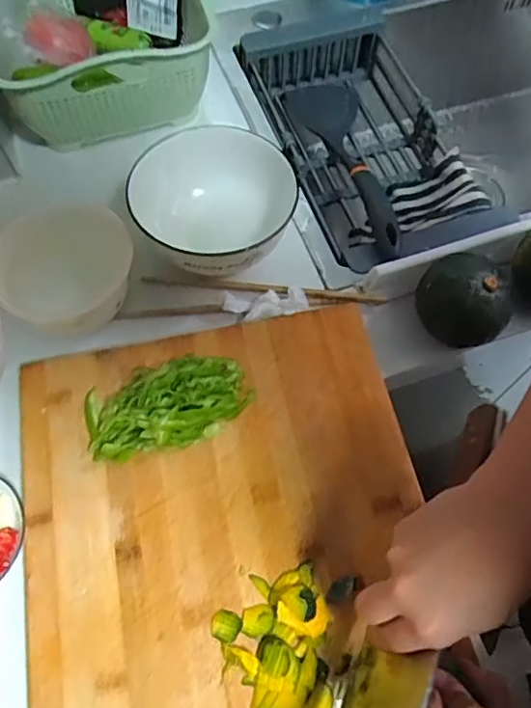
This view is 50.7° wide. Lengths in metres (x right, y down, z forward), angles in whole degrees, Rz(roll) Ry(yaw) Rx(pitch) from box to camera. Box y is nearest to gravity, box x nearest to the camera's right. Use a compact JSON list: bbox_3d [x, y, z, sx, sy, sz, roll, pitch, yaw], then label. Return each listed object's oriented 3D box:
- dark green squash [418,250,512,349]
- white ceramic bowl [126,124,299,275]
[{"bbox_3d":[0.177,-0.048,0.504,0.078,0.073,0.070,26,67,12],"label":"dark green squash"},{"bbox_3d":[-0.045,-0.135,0.534,0.140,0.084,0.136,0,64,0],"label":"white ceramic bowl"}]

